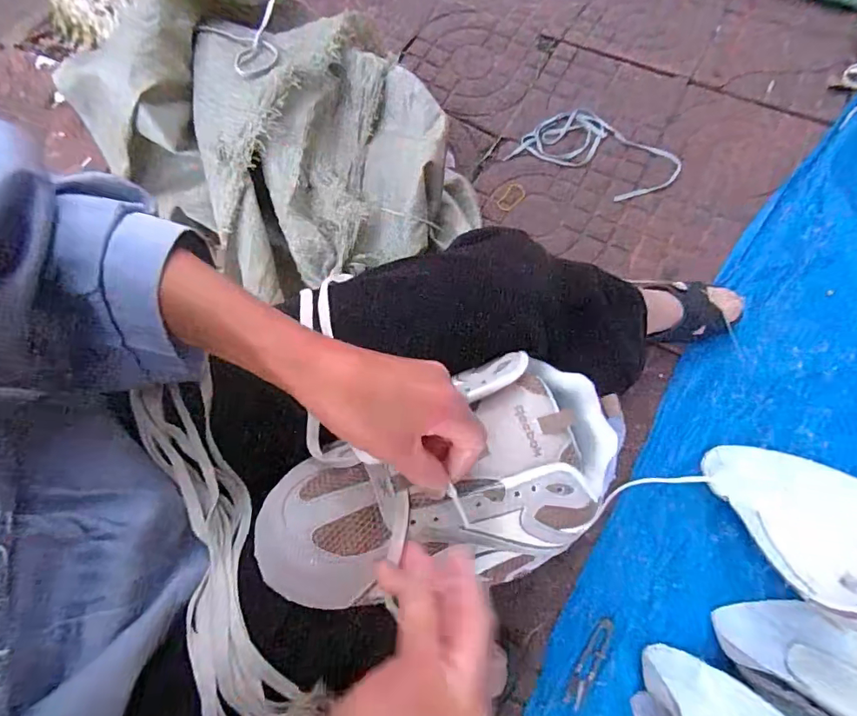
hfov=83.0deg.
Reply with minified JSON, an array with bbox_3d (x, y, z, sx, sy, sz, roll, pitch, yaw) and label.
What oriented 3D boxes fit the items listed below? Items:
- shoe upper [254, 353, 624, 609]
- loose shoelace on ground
[{"bbox_3d":[0.012,0.081,0.315,0.243,0.055,0.128,-17,66,-11],"label":"shoe upper"},{"bbox_3d":[0.283,-0.344,0.818,0.256,0.017,0.146,32,71,15],"label":"loose shoelace on ground"}]

